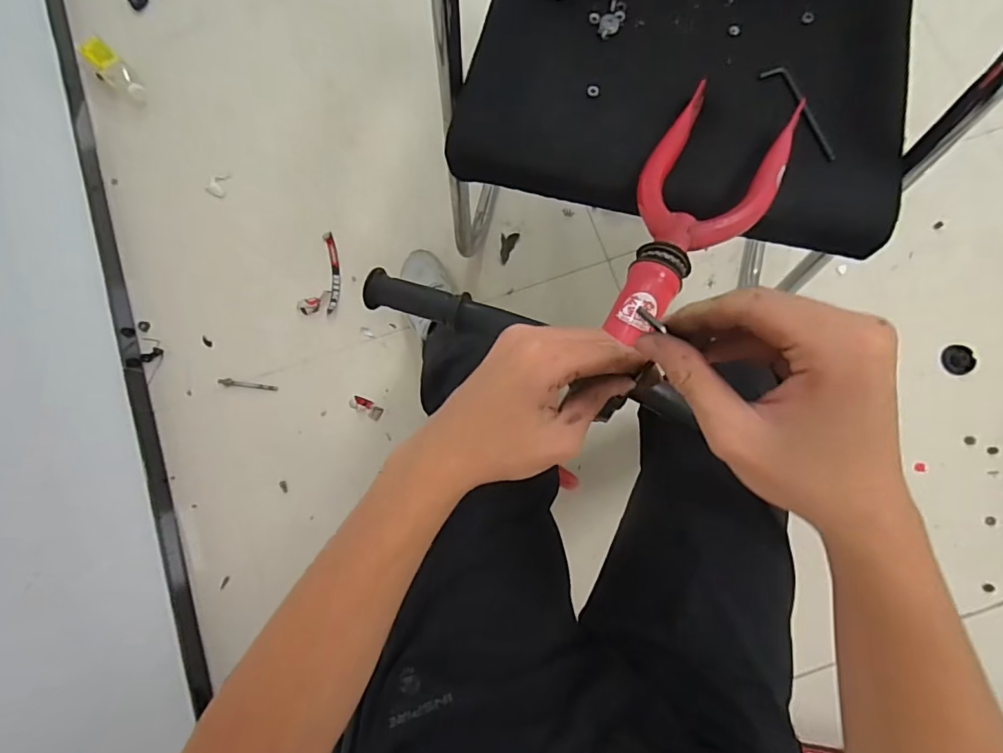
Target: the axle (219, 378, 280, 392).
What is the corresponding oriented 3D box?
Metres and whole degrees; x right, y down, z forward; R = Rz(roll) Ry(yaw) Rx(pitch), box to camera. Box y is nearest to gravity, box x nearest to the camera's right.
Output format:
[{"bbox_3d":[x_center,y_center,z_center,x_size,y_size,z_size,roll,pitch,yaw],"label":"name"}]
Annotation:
[{"bbox_3d":[-0.483,0.016,0.985,0.113,0.012,0.015,7,81,2],"label":"axle"}]

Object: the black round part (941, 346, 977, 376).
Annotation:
[{"bbox_3d":[0.846,-0.031,0.958,0.052,0.015,0.055,0,81,1],"label":"black round part"}]

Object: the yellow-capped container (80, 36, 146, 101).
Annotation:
[{"bbox_3d":[-0.822,-0.650,1.091,0.064,0.035,0.177,-42,82,-5],"label":"yellow-capped container"}]

